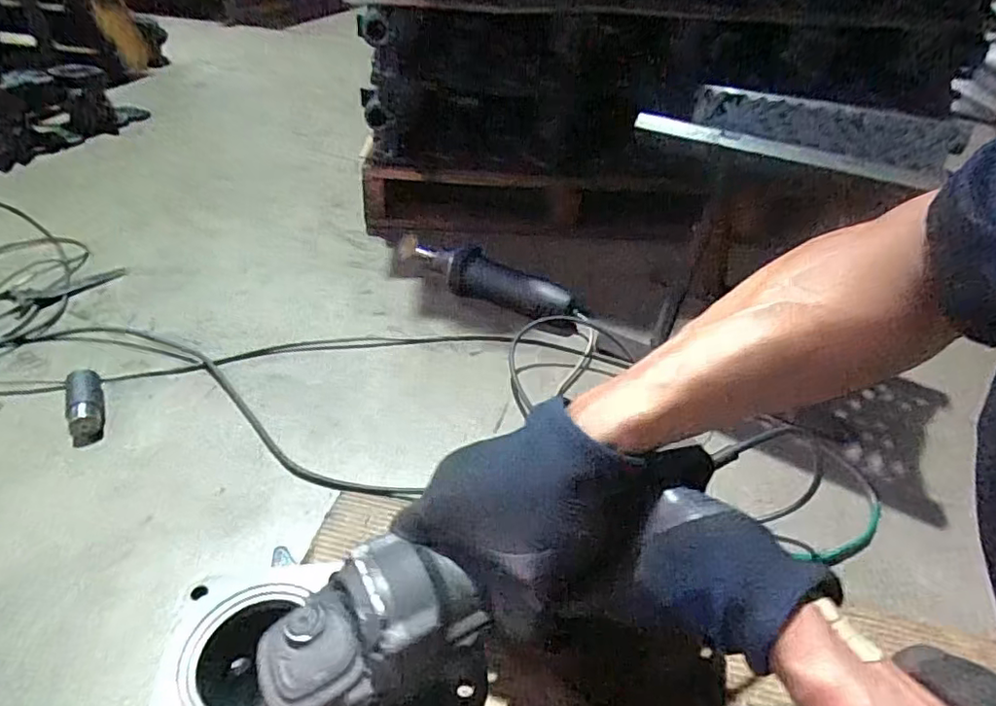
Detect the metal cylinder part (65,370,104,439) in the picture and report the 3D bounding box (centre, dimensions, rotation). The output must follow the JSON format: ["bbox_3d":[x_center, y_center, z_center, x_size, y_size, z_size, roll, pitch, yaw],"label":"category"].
[{"bbox_3d":[-0.470,0.053,0.668,0.035,0.032,0.100,-18,42,-25],"label":"metal cylinder part"}]

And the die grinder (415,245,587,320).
[{"bbox_3d":[-0.009,-0.107,0.887,0.279,0.067,0.061,25,42,26],"label":"die grinder"}]

